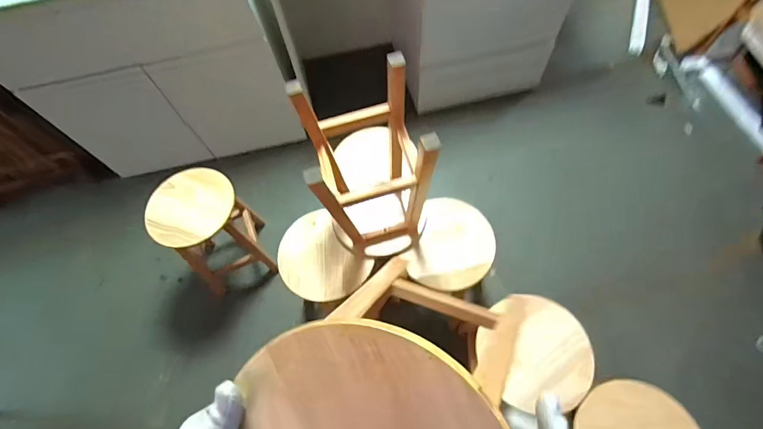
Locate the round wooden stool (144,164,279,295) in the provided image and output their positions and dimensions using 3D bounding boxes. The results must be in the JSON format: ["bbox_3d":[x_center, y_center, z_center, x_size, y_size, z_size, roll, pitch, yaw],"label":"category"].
[{"bbox_3d":[-0.592,0.073,1.390,0.282,0.414,0.289,-2,63,3],"label":"round wooden stool"}]

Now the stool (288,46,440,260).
[{"bbox_3d":[-0.028,-0.100,0.962,0.258,0.441,0.283,-15,63,-3],"label":"stool"}]

